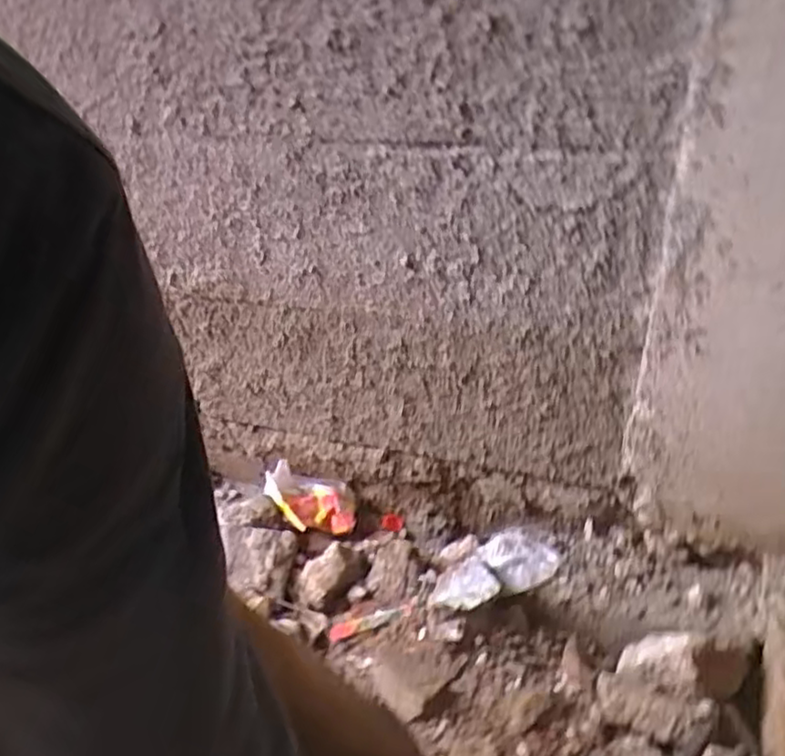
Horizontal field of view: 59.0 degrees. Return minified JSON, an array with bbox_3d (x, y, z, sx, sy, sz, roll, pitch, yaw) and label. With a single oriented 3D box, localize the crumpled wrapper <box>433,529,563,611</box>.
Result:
[{"bbox_3d":[0.118,0.235,0.858,0.166,0.034,0.088,-12,37,-19],"label":"crumpled wrapper"}]

